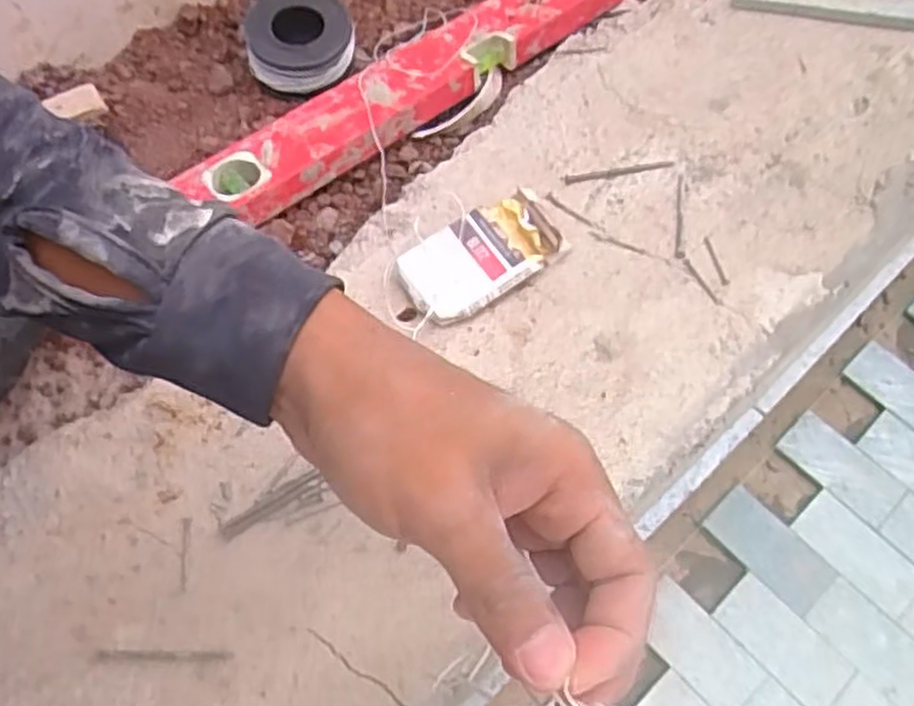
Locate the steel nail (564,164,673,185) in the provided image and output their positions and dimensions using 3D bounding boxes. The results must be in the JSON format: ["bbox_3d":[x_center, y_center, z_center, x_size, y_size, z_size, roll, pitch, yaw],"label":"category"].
[{"bbox_3d":[0.116,-0.129,0.554,0.080,0.004,0.006,-9,62,-6],"label":"steel nail"}]

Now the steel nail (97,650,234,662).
[{"bbox_3d":[-0.157,0.162,0.415,0.073,0.004,0.006,1,62,0],"label":"steel nail"}]

